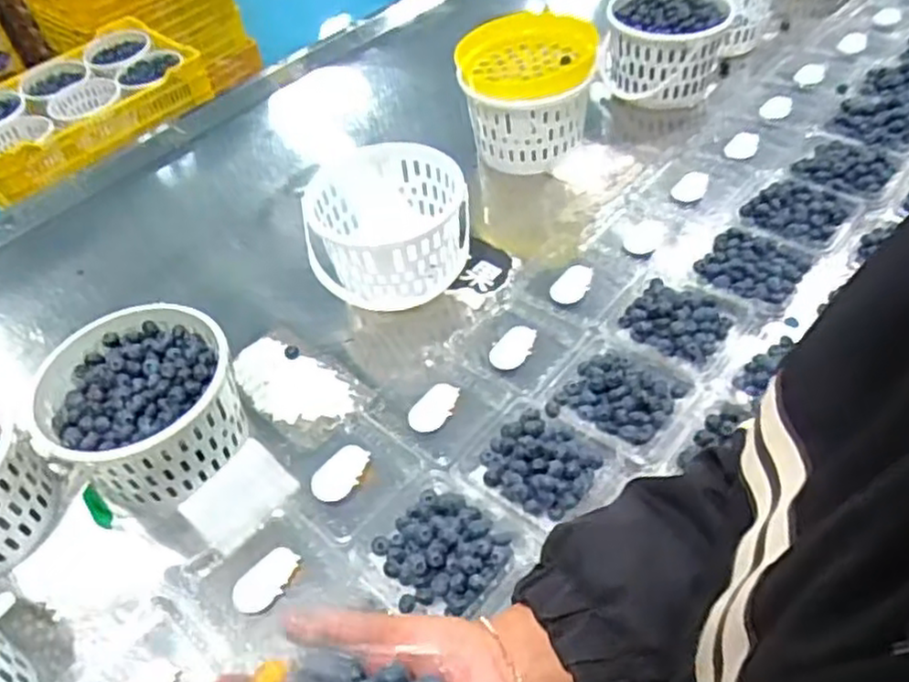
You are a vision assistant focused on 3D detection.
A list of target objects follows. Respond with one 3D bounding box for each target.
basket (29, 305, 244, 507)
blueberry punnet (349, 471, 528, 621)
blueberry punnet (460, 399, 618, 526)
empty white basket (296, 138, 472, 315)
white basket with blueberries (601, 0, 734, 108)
[{"bbox_3d":[-0.292,0.062,0.699,0.163,0.110,0.172,-2,50,2],"label":"basket"},{"bbox_3d":[-0.017,0.176,0.616,0.129,0.036,0.117,36,60,29],"label":"blueberry punnet"},{"bbox_3d":[0.078,0.112,0.665,0.119,0.039,0.107,34,60,28],"label":"blueberry punnet"},{"bbox_3d":[-0.077,-0.133,0.841,0.179,0.103,0.158,-4,50,1],"label":"empty white basket"},{"bbox_3d":[0.316,-0.444,1.084,0.173,0.106,0.195,12,52,13],"label":"white basket with blueberries"}]

